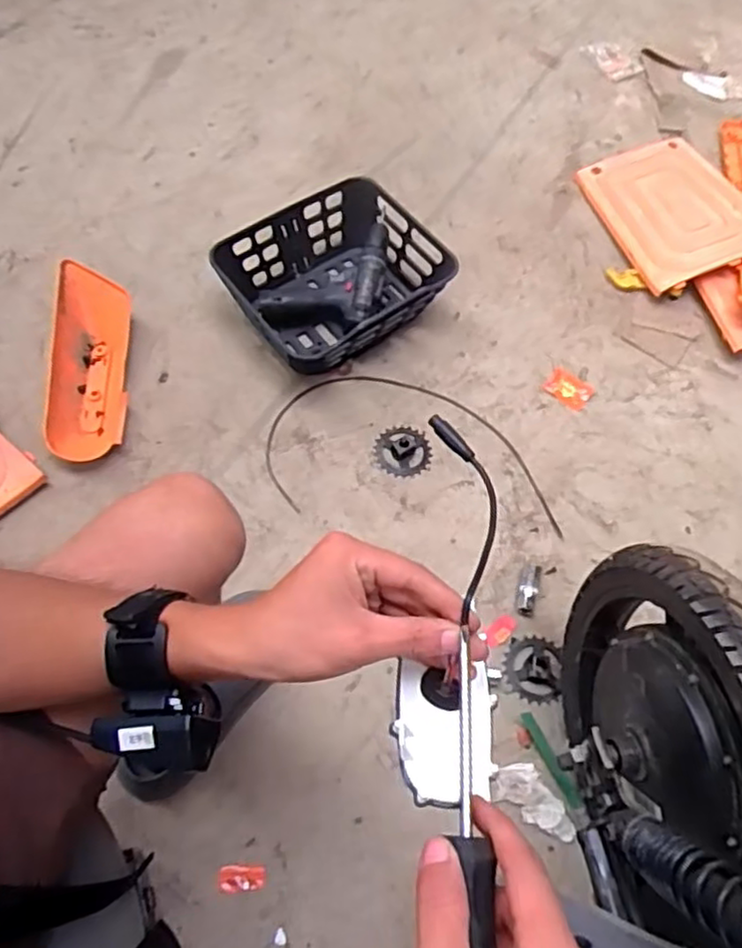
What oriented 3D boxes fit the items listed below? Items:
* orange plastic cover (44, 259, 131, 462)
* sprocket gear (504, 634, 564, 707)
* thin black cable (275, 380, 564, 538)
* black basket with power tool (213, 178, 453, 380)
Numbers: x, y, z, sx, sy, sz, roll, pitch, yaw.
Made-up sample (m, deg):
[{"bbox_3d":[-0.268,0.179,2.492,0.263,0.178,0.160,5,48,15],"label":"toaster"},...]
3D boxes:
[{"bbox_3d":[-0.435,-0.166,1.038,0.115,0.072,0.320,-4,64,-6],"label":"orange plastic cover"},{"bbox_3d":[0.211,0.257,0.884,0.076,0.014,0.087,3,64,-2],"label":"sprocket gear"},{"bbox_3d":[0.063,-0.041,1.026,0.435,0.010,0.243,4,64,-1],"label":"thin black cable"},{"bbox_3d":[-0.049,-0.313,1.105,0.328,0.119,0.273,-35,71,-19],"label":"black basket with power tool"}]

